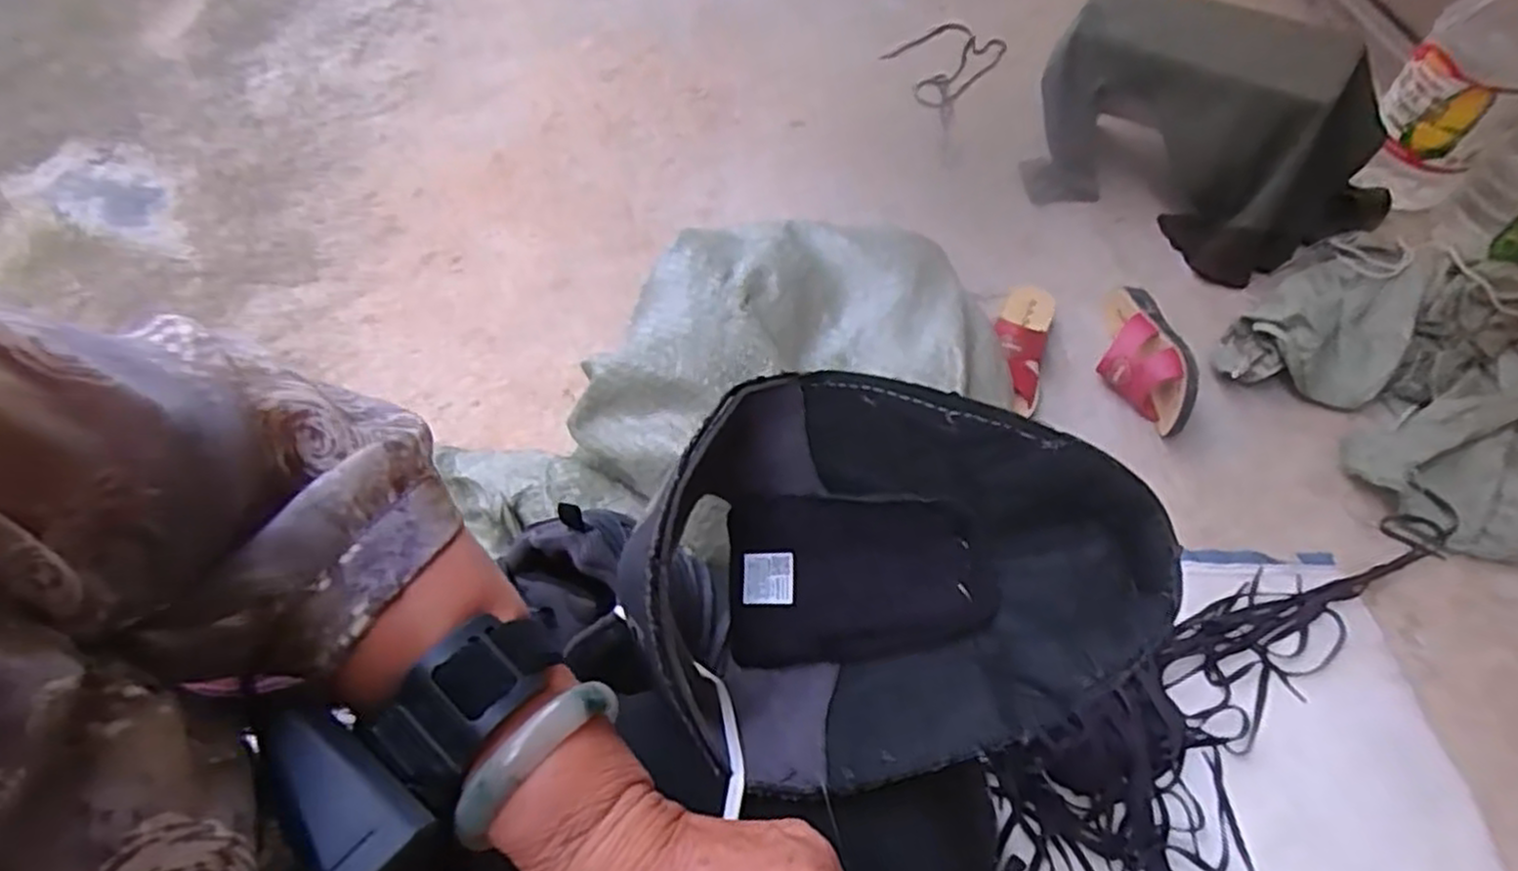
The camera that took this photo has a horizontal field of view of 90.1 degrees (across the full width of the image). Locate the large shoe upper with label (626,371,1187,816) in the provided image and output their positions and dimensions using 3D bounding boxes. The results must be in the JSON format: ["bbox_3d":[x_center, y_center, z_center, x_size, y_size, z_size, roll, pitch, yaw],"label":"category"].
[{"bbox_3d":[0.053,0.061,0.360,0.224,0.093,0.182,-13,57,-10],"label":"large shoe upper with label"}]

